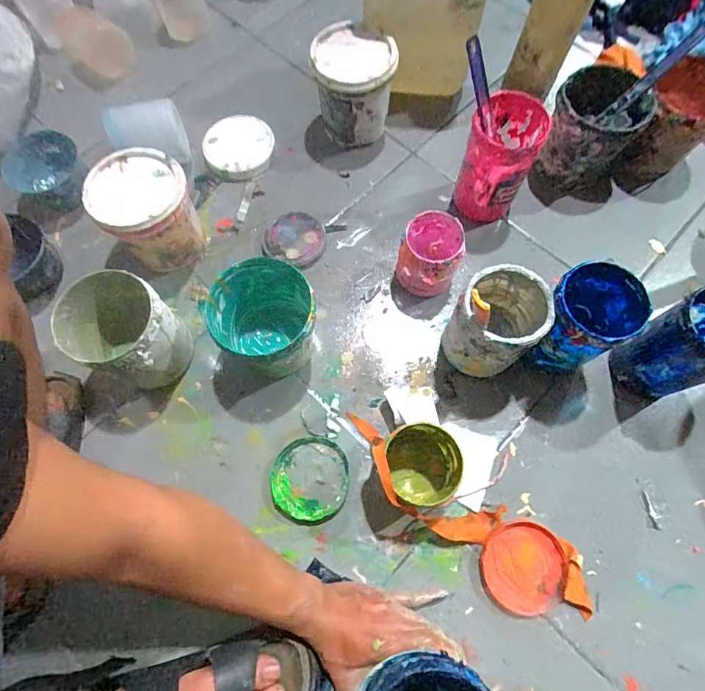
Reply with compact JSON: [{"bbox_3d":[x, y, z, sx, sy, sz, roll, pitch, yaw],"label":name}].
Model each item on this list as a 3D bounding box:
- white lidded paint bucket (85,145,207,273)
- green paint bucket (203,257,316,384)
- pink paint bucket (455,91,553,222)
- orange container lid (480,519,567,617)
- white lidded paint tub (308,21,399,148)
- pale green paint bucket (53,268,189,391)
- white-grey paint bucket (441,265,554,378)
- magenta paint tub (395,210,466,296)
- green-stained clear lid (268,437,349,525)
[{"bbox_3d":[-0.280,-0.179,0.605,0.122,0.132,0.121,0,70,1],"label":"white lidded paint bucket"},{"bbox_3d":[-0.110,-0.022,0.557,0.126,0.131,0.121,0,70,1],"label":"green paint bucket"},{"bbox_3d":[0.206,-0.261,0.624,0.094,0.152,0.104,24,72,9],"label":"pink paint bucket"},{"bbox_3d":[0.202,0.261,0.508,0.094,0.014,0.102,0,70,1],"label":"orange container lid"},{"bbox_3d":[0.002,-0.400,0.676,0.121,0.131,0.114,-5,70,-1],"label":"white lidded paint tub"},{"bbox_3d":[-0.281,-0.013,0.548,0.122,0.141,0.109,33,74,12],"label":"pale green paint bucket"},{"bbox_3d":[0.179,-0.026,0.541,0.096,0.147,0.111,38,75,13],"label":"white-grey paint bucket"},{"bbox_3d":[0.108,-0.126,0.607,0.082,0.097,0.093,9,70,4],"label":"magenta paint tub"},{"bbox_3d":[-0.053,0.169,0.542,0.095,0.019,0.101,-13,70,-4],"label":"green-stained clear lid"}]

